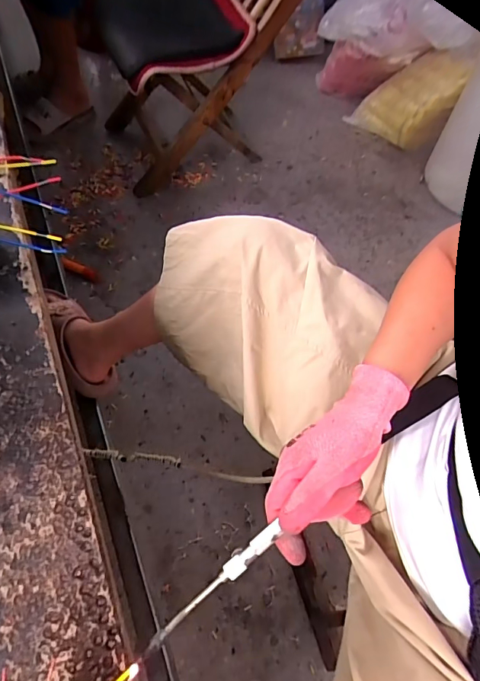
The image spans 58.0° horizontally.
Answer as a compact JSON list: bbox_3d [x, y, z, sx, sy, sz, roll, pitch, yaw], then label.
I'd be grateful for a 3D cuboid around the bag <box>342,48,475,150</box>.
[{"bbox_3d":[0.542,-0.798,1.407,0.296,0.257,0.169,22,62,8],"label":"bag"}]

